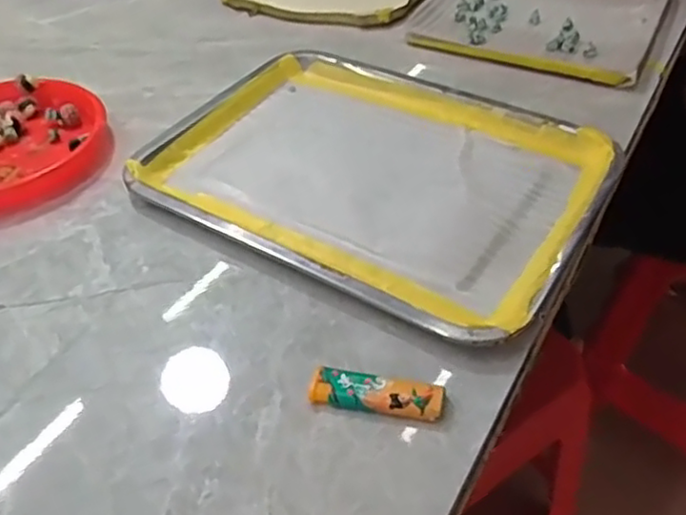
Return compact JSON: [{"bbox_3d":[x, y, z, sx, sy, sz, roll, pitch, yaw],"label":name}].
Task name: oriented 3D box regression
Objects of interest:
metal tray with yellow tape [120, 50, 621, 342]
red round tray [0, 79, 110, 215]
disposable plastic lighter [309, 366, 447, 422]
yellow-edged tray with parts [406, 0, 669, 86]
[{"bbox_3d":[0.022,-0.077,0.541,0.346,0.016,0.255,24,51,25],"label":"metal tray with yellow tape"},{"bbox_3d":[-0.307,-0.107,0.587,0.172,0.026,0.166,-30,51,-23],"label":"red round tray"},{"bbox_3d":[0.020,0.081,0.389,0.077,0.011,0.023,7,46,11],"label":"disposable plastic lighter"},{"bbox_3d":[0.218,-0.273,0.735,0.245,0.017,0.238,17,49,20],"label":"yellow-edged tray with parts"}]

